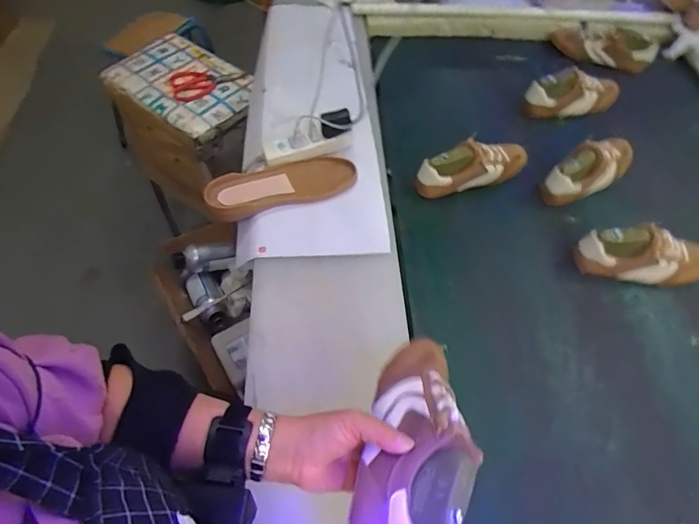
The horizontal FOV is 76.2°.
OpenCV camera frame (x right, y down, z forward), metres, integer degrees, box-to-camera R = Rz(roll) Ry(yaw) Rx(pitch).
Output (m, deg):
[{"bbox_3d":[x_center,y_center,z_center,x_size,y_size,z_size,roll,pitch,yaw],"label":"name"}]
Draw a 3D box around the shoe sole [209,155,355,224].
[{"bbox_3d":[-0.120,-0.141,0.799,0.263,0.029,0.094,-17,63,-16],"label":"shoe sole"}]

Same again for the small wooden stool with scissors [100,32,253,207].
[{"bbox_3d":[-0.428,-0.368,1.251,0.368,0.328,0.242,35,60,18],"label":"small wooden stool with scissors"}]

